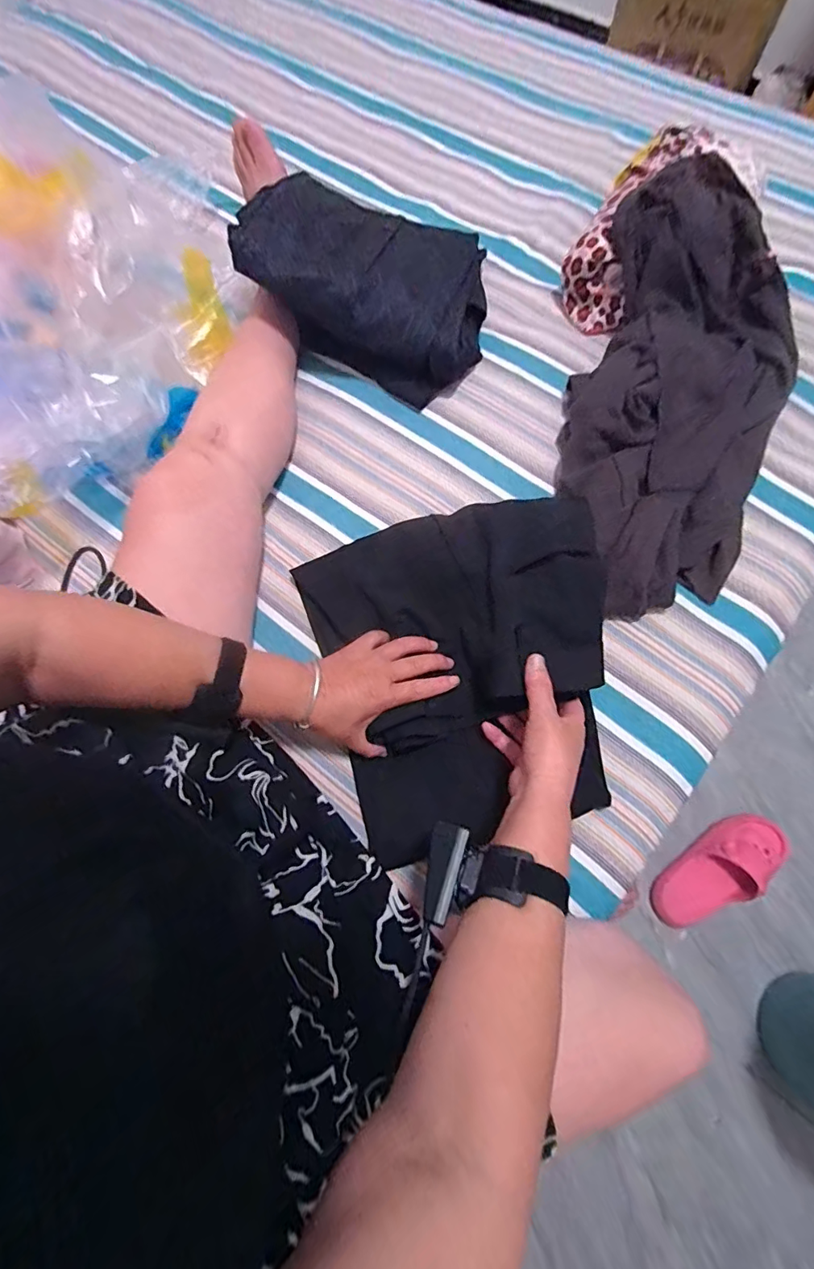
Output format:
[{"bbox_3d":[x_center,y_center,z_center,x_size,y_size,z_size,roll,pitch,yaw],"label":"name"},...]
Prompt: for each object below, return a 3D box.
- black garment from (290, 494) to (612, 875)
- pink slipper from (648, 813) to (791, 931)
[{"bbox_3d":[0.056,0.026,0.474,0.280,0.110,0.321,-15,72,-3],"label":"black garment"},{"bbox_3d":[0.584,0.432,0.904,0.301,0.093,0.106,-27,73,-7],"label":"pink slipper"}]

